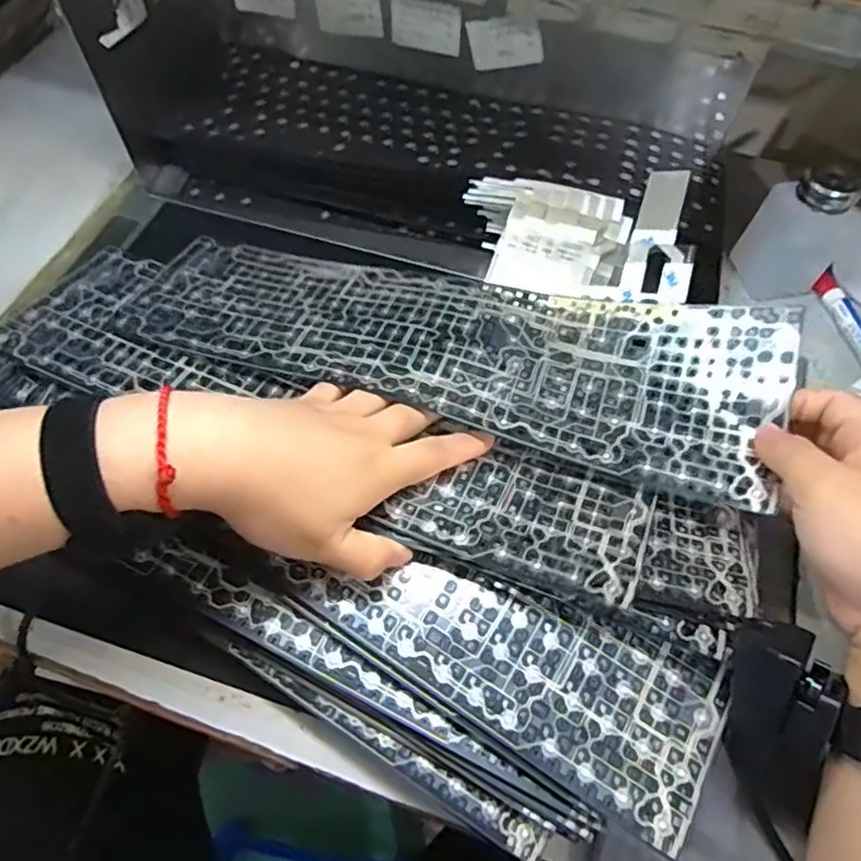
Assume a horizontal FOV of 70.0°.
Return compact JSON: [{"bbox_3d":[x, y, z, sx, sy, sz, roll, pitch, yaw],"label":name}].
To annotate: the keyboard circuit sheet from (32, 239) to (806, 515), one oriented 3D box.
[{"bbox_3d":[-0.024,-0.068,0.399,0.459,0.038,0.119,14,61,14],"label":"keyboard circuit sheet"}]

